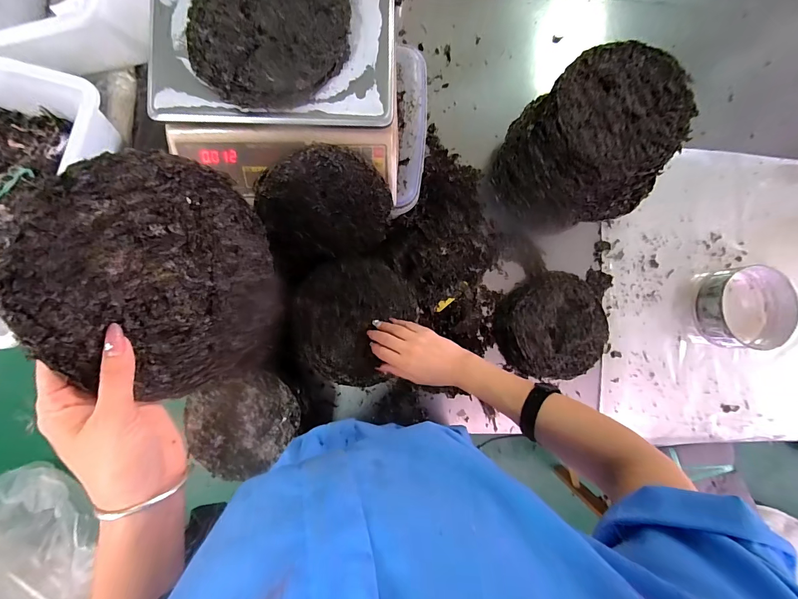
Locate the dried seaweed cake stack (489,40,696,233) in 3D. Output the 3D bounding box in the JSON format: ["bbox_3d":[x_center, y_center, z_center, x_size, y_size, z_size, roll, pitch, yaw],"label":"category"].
[{"bbox_3d":[0.321,-0.254,0.654,0.214,0.280,0.235,-23,89,-4],"label":"dried seaweed cake stack"}]

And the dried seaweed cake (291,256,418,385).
[{"bbox_3d":[-0.077,0.025,0.588,0.183,0.040,0.195,0,88,-4],"label":"dried seaweed cake"}]

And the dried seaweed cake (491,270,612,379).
[{"bbox_3d":[0.320,0.057,0.747,0.218,0.054,0.214,0,88,-4],"label":"dried seaweed cake"}]

